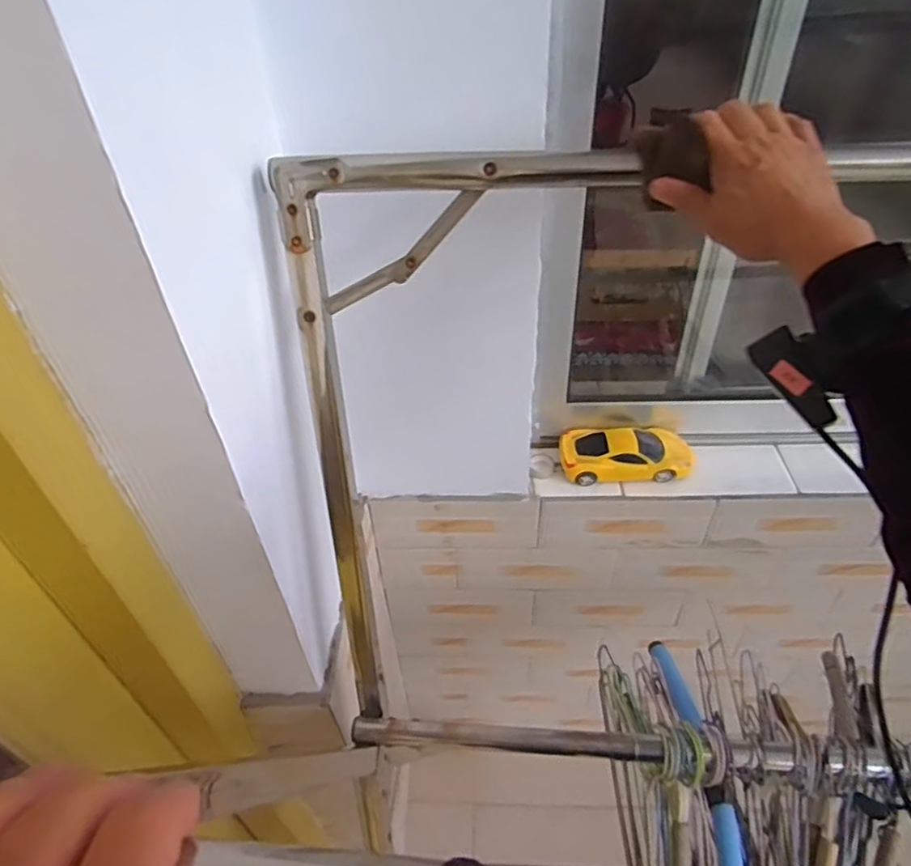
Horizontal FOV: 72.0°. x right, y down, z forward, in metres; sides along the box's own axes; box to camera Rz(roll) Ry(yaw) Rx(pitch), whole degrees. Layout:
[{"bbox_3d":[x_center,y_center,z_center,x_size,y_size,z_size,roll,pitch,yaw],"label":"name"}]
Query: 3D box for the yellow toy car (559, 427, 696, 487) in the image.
[{"bbox_3d":[0.256,0.028,0.930,0.197,0.045,0.094,-6,43,-3],"label":"yellow toy car"}]

